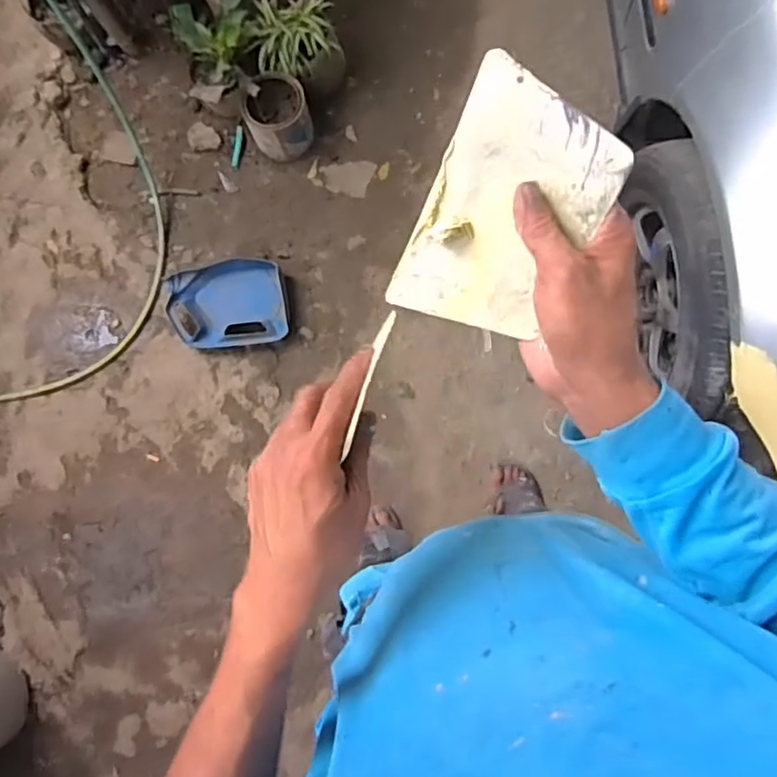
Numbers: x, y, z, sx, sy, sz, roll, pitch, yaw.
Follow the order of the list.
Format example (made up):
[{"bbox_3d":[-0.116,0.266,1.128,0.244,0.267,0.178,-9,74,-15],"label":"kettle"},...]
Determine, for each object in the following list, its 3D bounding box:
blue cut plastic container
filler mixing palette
[{"bbox_3d":[-0.401,-0.211,1.579,0.303,0.055,0.214,-6,82,4],"label":"blue cut plastic container"},{"bbox_3d":[0.068,-0.098,0.360,0.094,0.005,0.141,28,114,8],"label":"filler mixing palette"}]

